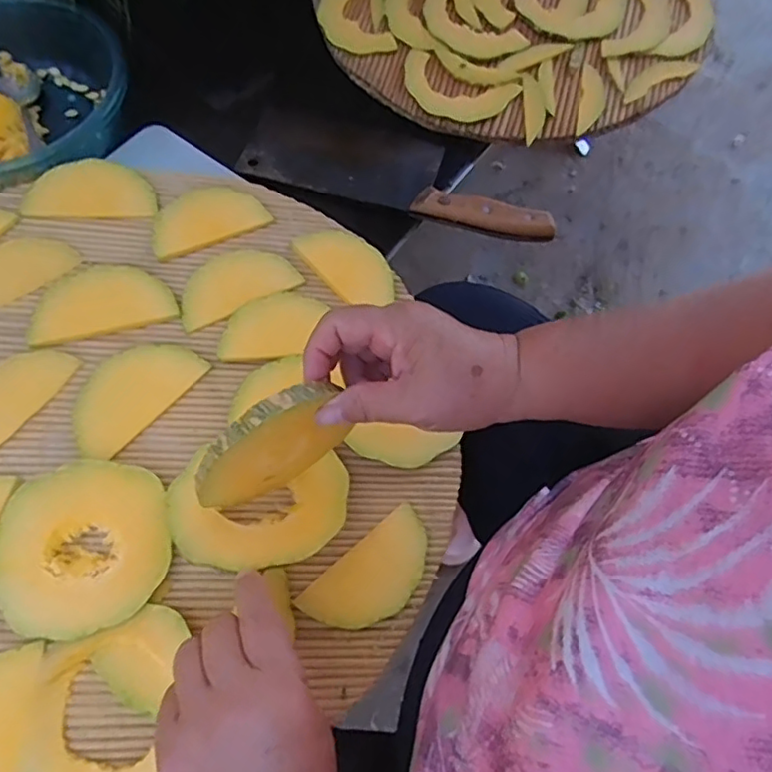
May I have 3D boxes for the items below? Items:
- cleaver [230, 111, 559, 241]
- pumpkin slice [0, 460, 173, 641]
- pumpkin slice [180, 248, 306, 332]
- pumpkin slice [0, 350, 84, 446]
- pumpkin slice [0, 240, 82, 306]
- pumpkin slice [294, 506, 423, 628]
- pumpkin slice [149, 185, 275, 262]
[{"bbox_3d":[0.013,-0.214,0.605,0.305,0.019,0.098,16,66,6],"label":"cleaver"},{"bbox_3d":[-0.192,0.102,0.393,0.103,0.015,0.105,0,65,-1],"label":"pumpkin slice"},{"bbox_3d":[-0.120,-0.081,0.486,0.095,0.013,0.050,-32,70,-14],"label":"pumpkin slice"},{"bbox_3d":[-0.258,0.008,0.423,0.043,0.009,0.092,32,69,13],"label":"pumpkin slice"},{"bbox_3d":[-0.278,-0.083,0.456,0.090,0.013,0.045,-41,72,-17],"label":"pumpkin slice"},{"bbox_3d":[-0.006,0.128,0.416,0.096,0.010,0.049,-40,72,-17],"label":"pumpkin slice"},{"bbox_3d":[-0.146,-0.137,0.501,0.092,0.012,0.052,-28,69,-13],"label":"pumpkin slice"}]

